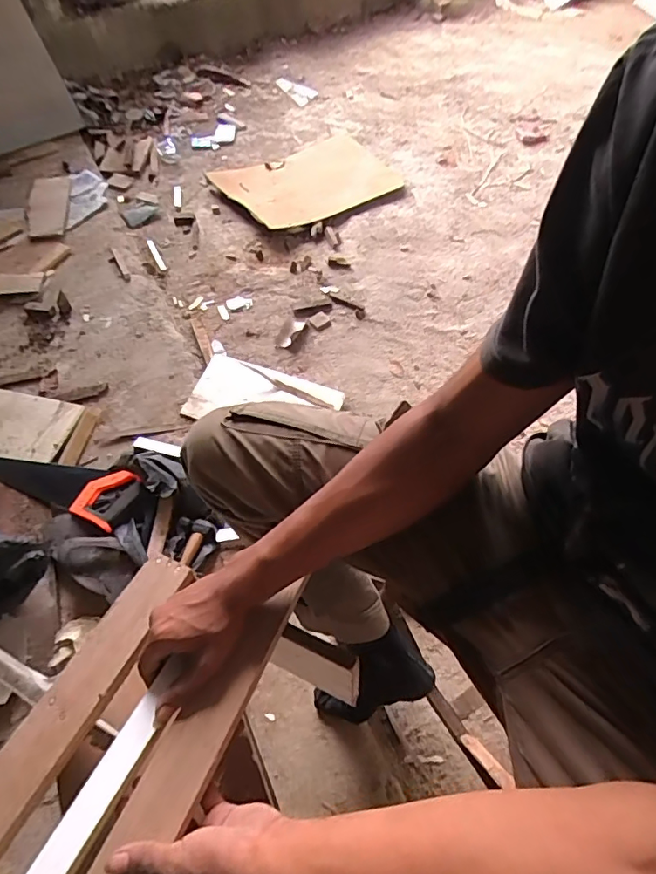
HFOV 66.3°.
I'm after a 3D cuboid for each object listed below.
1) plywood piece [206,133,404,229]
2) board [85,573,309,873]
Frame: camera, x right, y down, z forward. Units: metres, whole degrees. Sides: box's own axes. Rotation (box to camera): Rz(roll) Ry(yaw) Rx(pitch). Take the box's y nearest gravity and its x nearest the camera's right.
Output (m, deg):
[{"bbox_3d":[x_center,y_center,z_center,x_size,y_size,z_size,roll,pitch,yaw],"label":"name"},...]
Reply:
[{"bbox_3d":[-0.057,-0.878,1.696,0.588,0.036,0.393,-30,64,-20],"label":"plywood piece"},{"bbox_3d":[-0.150,0.322,0.391,0.058,0.018,0.463,23,54,11],"label":"board"}]

